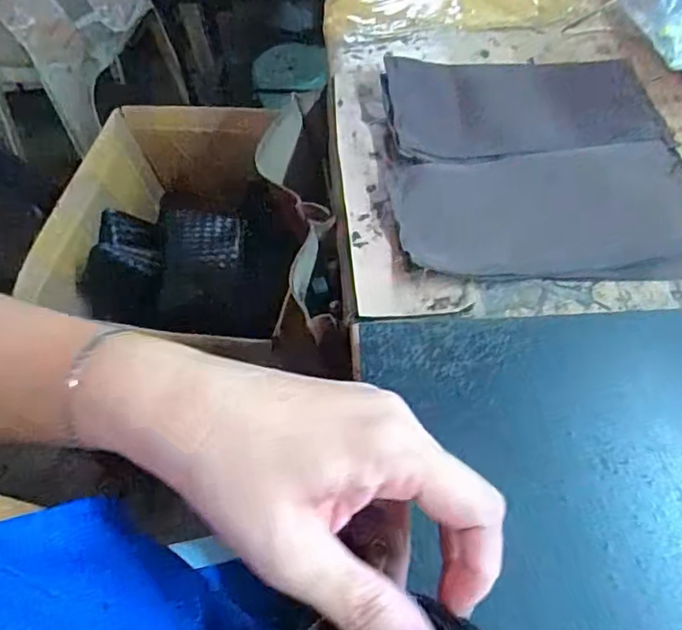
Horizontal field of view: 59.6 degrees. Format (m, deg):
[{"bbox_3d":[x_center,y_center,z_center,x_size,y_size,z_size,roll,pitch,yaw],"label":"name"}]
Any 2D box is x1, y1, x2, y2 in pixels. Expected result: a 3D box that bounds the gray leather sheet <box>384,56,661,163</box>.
[{"bbox_3d":[0.153,-0.188,0.519,0.217,0.023,0.124,-7,55,-1],"label":"gray leather sheet"}]

